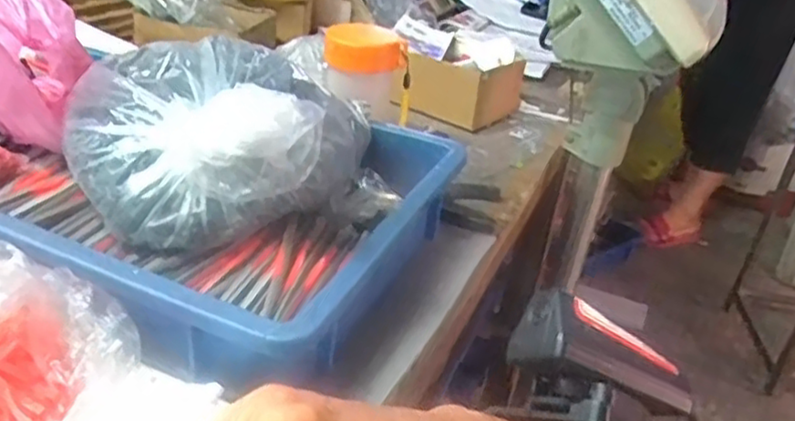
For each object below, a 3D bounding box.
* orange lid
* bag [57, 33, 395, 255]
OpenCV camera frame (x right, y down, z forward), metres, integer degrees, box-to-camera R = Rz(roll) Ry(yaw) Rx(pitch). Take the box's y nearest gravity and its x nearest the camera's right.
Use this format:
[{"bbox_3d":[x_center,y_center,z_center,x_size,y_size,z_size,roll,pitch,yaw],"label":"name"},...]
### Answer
[{"bbox_3d":[-0.029,-0.154,0.670,0.076,0.030,0.068,8,30,0],"label":"orange lid"},{"bbox_3d":[-0.108,-0.046,0.493,0.214,0.099,0.159,-3,31,-18],"label":"bag"}]

